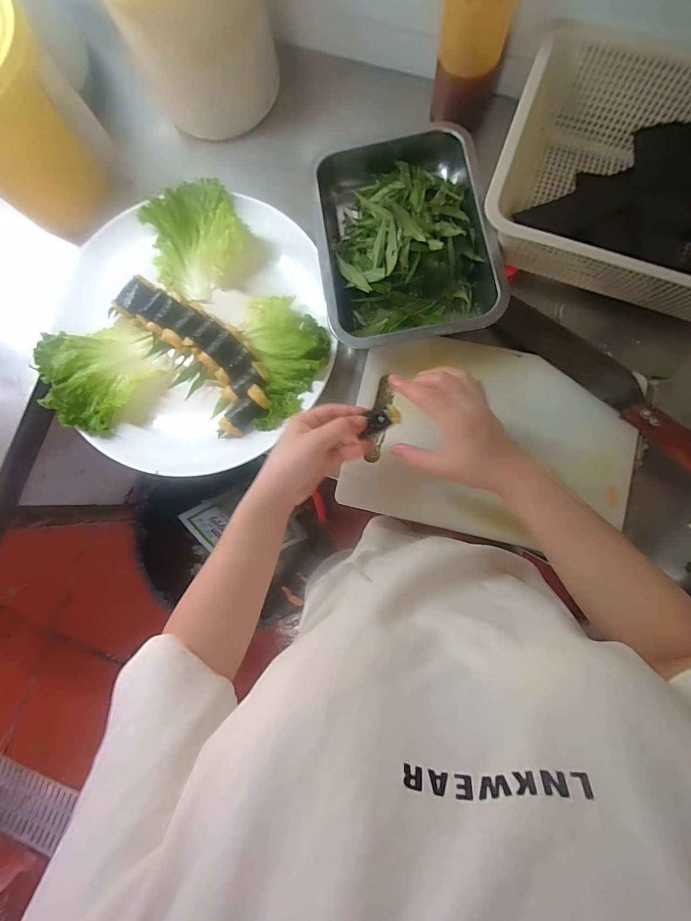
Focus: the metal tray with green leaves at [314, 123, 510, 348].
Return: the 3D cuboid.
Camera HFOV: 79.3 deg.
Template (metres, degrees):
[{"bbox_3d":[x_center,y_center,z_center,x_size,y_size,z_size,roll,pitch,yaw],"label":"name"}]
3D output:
[{"bbox_3d":[0.065,-0.263,0.477,0.187,0.050,0.273,-7,83,3],"label":"metal tray with green leaves"}]

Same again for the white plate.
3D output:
[{"bbox_3d":[-0.180,-0.151,0.503,0.312,0.056,0.322,0,85,2],"label":"white plate"}]

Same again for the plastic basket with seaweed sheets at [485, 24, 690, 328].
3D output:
[{"bbox_3d":[0.338,-0.277,0.444,0.351,0.102,0.235,23,86,6],"label":"plastic basket with seaweed sheets"}]

